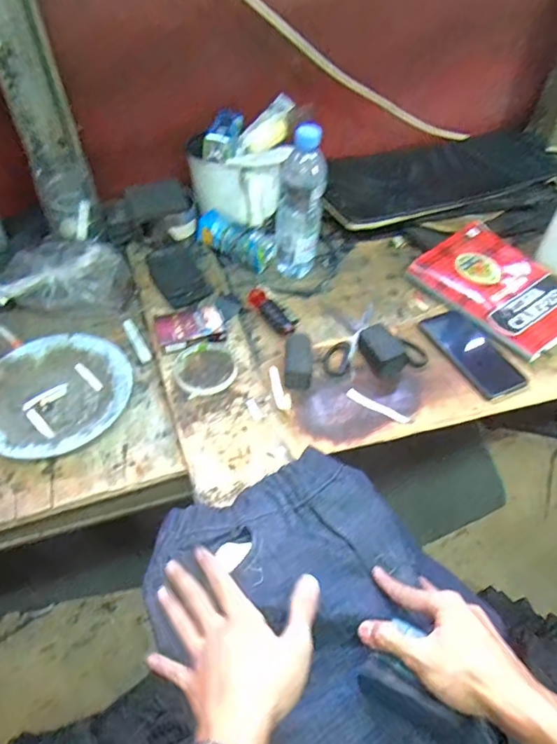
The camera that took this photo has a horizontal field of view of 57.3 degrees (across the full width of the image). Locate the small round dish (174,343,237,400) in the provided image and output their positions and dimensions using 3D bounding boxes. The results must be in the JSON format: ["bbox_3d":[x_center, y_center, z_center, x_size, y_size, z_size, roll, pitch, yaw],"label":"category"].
[{"bbox_3d":[-0.099,-0.004,0.696,0.080,0.004,0.080,2,51,-3],"label":"small round dish"}]

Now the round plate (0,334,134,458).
[{"bbox_3d":[-0.294,0.026,0.668,0.193,0.022,0.181,2,51,-3],"label":"round plate"}]

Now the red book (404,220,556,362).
[{"bbox_3d":[0.360,-0.140,0.822,0.175,0.018,0.260,-35,59,-16],"label":"red book"}]

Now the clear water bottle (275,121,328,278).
[{"bbox_3d":[0.032,-0.248,0.772,0.067,0.227,0.056,9,51,3],"label":"clear water bottle"}]

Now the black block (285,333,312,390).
[{"bbox_3d":[0.027,-0.014,0.696,0.034,0.017,0.075,1,89,-4],"label":"black block"}]

